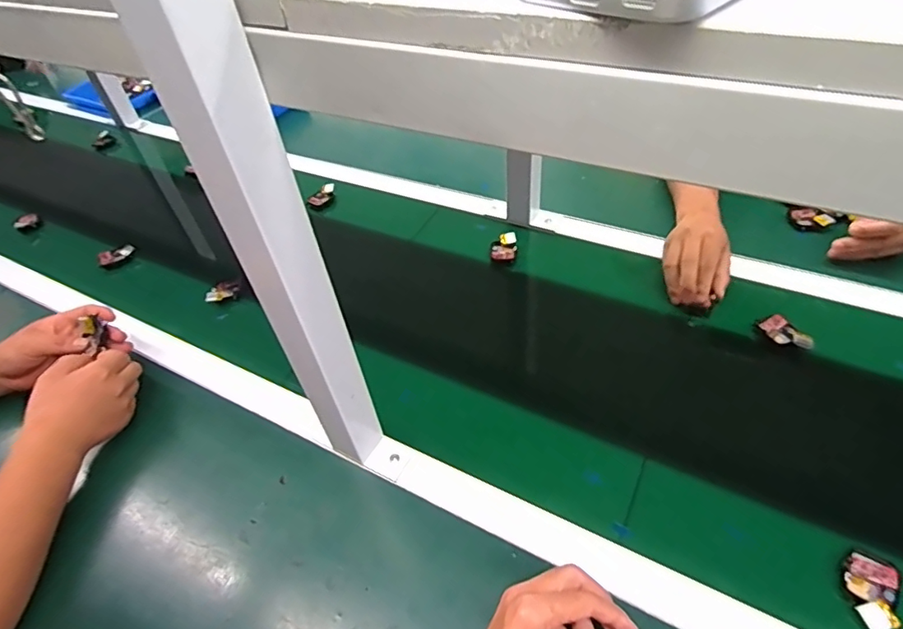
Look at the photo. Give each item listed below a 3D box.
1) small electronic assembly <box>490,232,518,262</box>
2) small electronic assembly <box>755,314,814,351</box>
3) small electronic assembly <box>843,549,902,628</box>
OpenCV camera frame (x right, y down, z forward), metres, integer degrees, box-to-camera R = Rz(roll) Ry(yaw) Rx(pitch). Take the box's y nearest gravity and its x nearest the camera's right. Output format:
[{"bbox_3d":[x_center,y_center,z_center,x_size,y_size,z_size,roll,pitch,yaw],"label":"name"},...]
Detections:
[{"bbox_3d":[0.076,-0.098,0.746,0.037,0.022,0.040,1,47,8],"label":"small electronic assembly"},{"bbox_3d":[0.388,0.023,0.597,0.032,0.012,0.058,-32,46,-5],"label":"small electronic assembly"},{"bbox_3d":[0.338,0.222,0.412,0.035,0.015,0.062,17,51,22],"label":"small electronic assembly"}]

